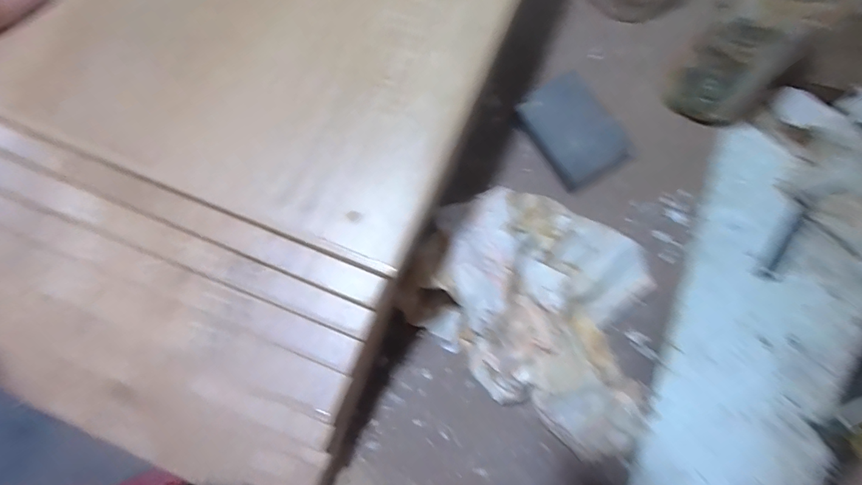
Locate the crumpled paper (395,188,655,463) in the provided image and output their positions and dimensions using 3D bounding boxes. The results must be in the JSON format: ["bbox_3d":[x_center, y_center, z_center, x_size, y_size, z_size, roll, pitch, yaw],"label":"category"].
[{"bbox_3d":[0.100,0.051,0.369,0.222,0.068,0.177,33,80,11],"label":"crumpled paper"}]

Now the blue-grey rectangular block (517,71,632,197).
[{"bbox_3d":[0.135,-0.109,0.422,0.072,0.025,0.103,-29,76,-4],"label":"blue-grey rectangular block"}]

